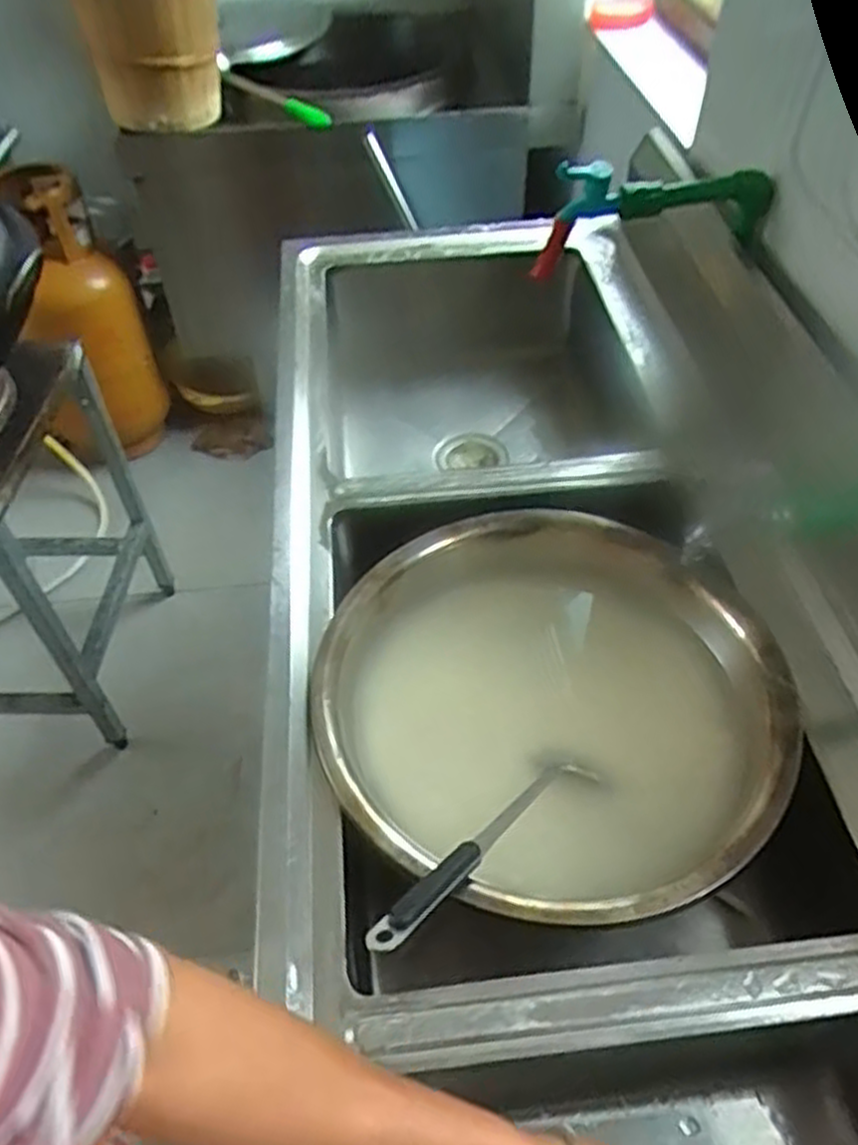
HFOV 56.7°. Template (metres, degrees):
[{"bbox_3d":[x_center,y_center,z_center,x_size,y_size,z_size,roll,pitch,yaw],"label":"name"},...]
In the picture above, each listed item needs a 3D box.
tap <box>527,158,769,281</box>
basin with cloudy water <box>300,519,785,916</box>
[{"bbox_3d":[0.258,-0.415,0.939,0.270,0.135,0.041,-4,49,-2],"label":"tap"},{"bbox_3d":[0.099,0.116,0.723,0.379,0.088,0.396,-1,49,1],"label":"basin with cloudy water"}]

